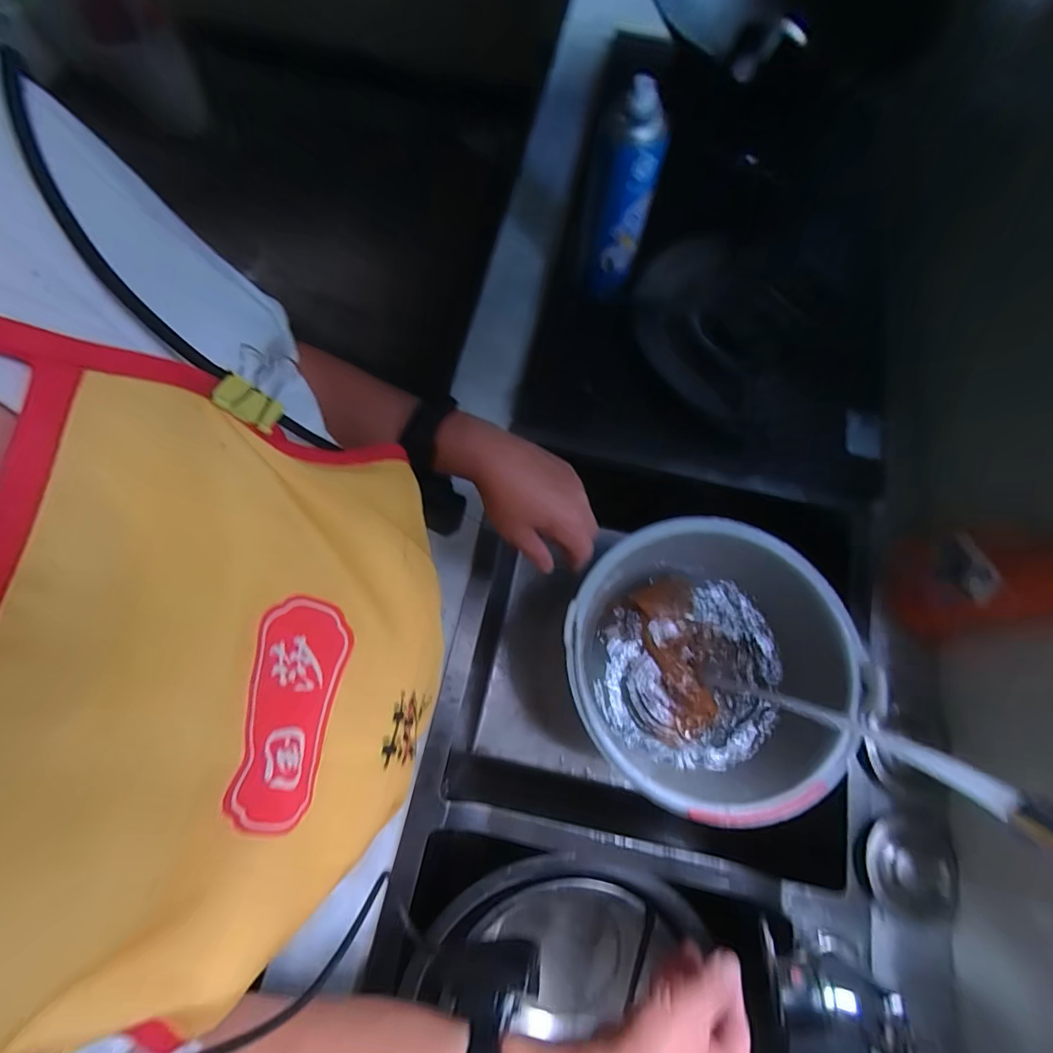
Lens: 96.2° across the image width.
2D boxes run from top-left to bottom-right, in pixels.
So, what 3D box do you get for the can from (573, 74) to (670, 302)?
[{"bbox_3d":[0.095,-0.331,0.479,0.059,0.170,0.055,-11,73,-6],"label":"can"}]

